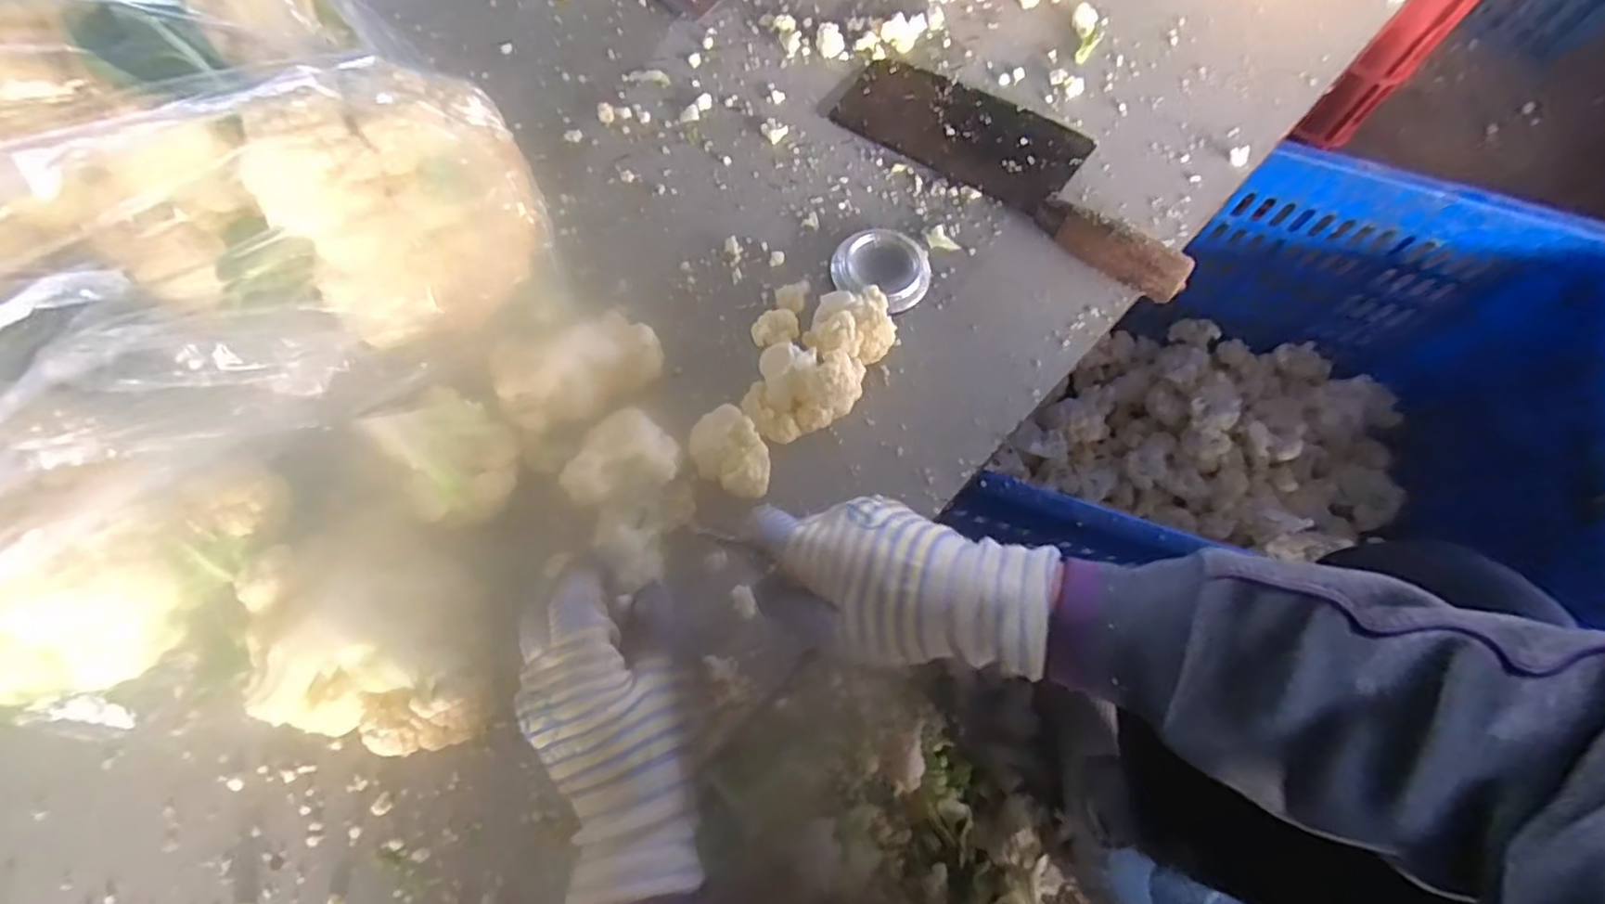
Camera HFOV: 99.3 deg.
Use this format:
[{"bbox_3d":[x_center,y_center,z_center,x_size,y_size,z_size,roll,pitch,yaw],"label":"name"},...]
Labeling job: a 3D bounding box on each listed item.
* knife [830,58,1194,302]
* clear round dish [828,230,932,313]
[{"bbox_3d":[0.149,-0.203,0.461,0.260,0.036,0.089,37,73,11],"label":"knife"},{"bbox_3d":[0.052,-0.119,0.441,0.061,0.014,0.052,22,71,6],"label":"clear round dish"}]

